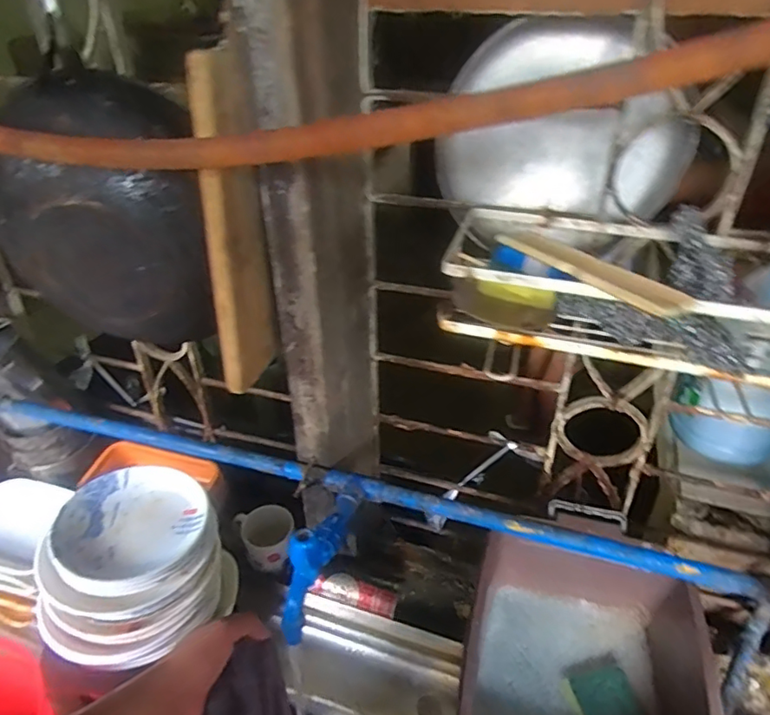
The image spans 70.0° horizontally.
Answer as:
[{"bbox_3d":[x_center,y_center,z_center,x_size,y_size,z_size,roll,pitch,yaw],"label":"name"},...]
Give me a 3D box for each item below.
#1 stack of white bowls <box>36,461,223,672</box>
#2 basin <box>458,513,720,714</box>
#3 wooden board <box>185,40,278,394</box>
[{"bbox_3d":[-0.311,0.254,0.693,0.195,0.127,0.204,-1,34,-1],"label":"stack of white bowls"},{"bbox_3d":[0.213,0.372,0.611,0.247,0.133,0.352,11,36,16],"label":"basin"},{"bbox_3d":[-0.132,-0.104,0.482,0.022,0.283,0.102,9,35,13],"label":"wooden board"}]

